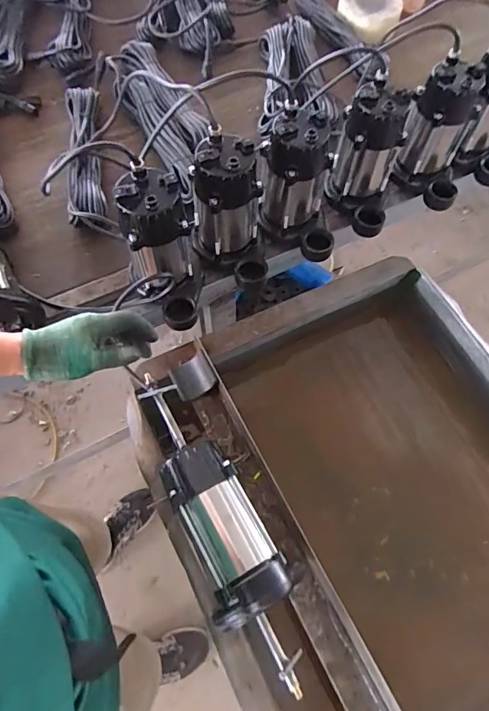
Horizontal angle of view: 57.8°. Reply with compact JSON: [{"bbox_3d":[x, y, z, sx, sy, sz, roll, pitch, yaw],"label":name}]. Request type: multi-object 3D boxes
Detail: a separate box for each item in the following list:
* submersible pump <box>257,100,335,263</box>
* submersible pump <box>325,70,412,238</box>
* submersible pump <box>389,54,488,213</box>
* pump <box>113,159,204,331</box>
[{"bbox_3d":[0.093,-0.265,0.718,0.108,0.187,0.137,-13,67,-9],"label":"submersible pump"},{"bbox_3d":[0.210,-0.325,0.754,0.105,0.193,0.136,6,65,0],"label":"submersible pump"},{"bbox_3d":[0.361,-0.397,0.795,0.146,0.195,0.121,33,68,11],"label":"submersible pump"},{"bbox_3d":[-0.114,-0.148,0.651,0.107,0.190,0.148,-14,67,-9],"label":"pump"}]

